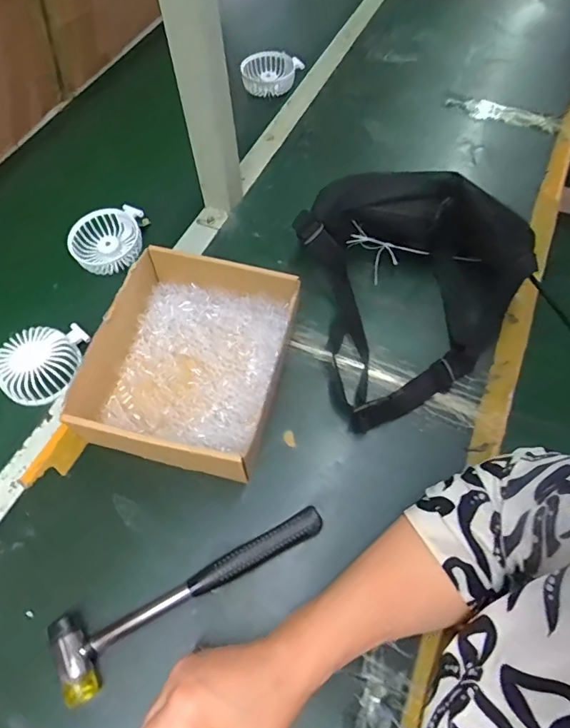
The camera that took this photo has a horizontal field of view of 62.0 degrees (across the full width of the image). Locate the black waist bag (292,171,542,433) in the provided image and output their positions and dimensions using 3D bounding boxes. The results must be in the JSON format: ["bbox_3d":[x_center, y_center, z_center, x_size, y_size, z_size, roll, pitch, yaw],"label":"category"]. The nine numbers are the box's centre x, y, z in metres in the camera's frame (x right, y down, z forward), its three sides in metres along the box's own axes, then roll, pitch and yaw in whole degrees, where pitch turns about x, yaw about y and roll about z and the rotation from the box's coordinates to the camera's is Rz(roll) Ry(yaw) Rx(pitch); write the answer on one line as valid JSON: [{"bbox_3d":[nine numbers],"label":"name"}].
[{"bbox_3d":[0.147,-0.093,0.512,0.221,0.104,0.261,-13,61,-5],"label":"black waist bag"}]

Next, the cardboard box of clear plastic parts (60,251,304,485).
[{"bbox_3d":[-0.092,-0.003,0.483,0.178,0.070,0.209,14,61,8],"label":"cardboard box of clear plastic parts"}]

